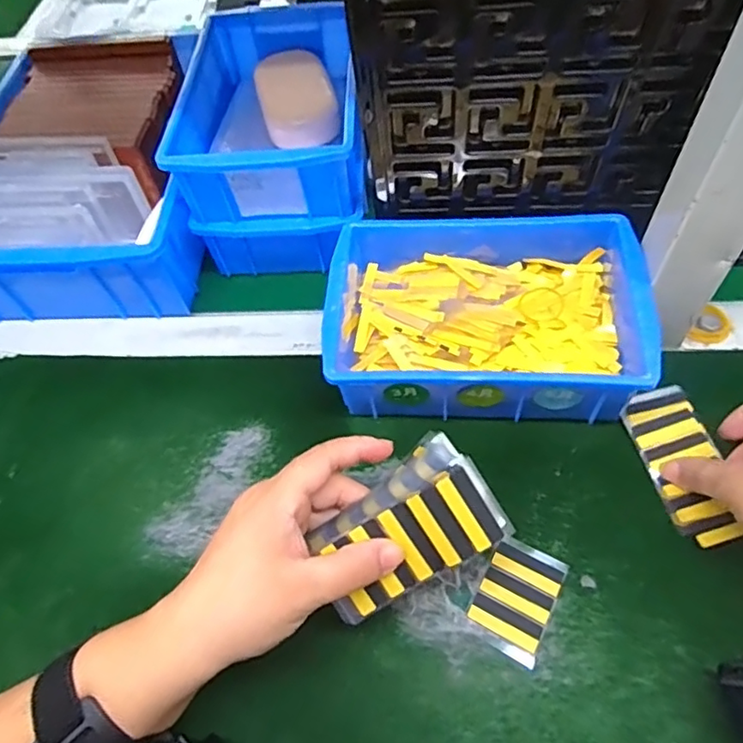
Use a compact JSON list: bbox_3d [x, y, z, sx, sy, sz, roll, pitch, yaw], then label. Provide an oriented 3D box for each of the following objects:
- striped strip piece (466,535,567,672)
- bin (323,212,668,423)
[{"bbox_3d":[0.083,0.128,0.333,0.041,0.004,0.059,23,61,20],"label":"striped strip piece"},{"bbox_3d":[0.075,-0.037,0.405,0.200,0.070,0.143,1,56,6],"label":"bin"}]

